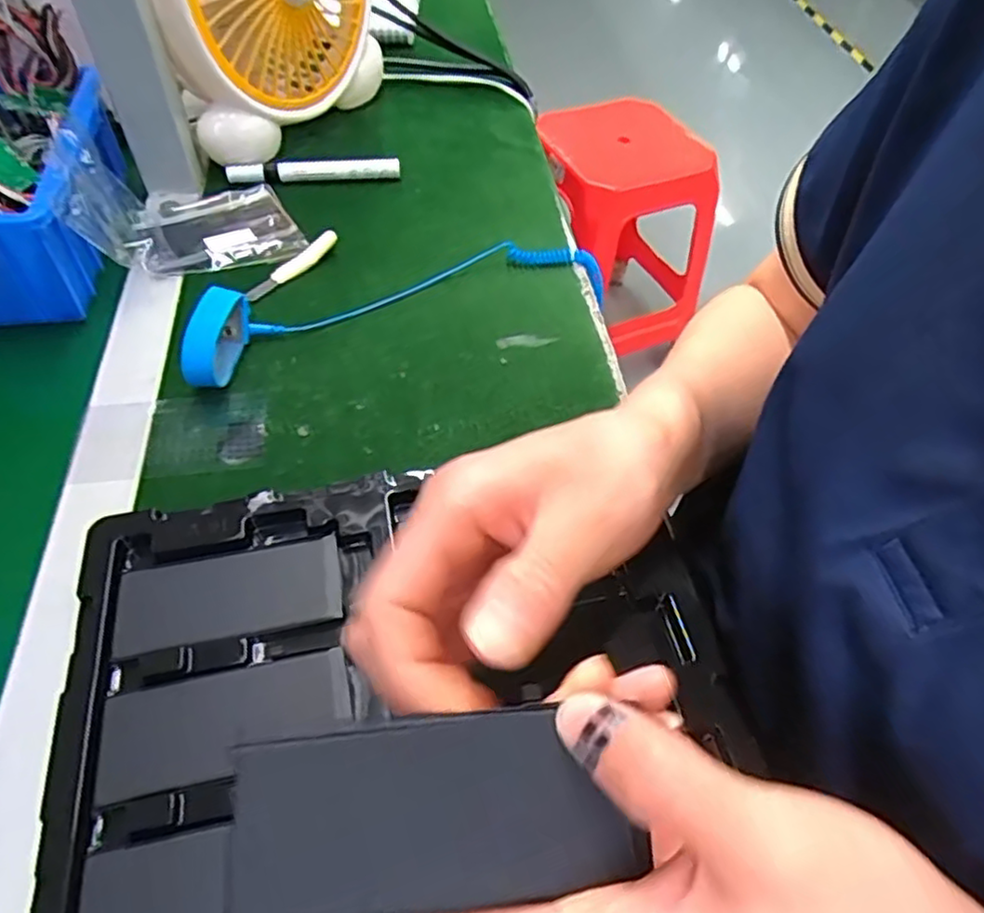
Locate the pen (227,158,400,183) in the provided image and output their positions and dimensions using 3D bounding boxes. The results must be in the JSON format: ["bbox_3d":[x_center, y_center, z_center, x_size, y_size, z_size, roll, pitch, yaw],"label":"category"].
[{"bbox_3d":[-0.150,-0.242,0.568,0.141,0.018,0.013,-8,54,-9],"label":"pen"}]

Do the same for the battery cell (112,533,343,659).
[{"bbox_3d":[-0.120,0.063,0.309,0.097,0.005,0.043,-10,54,-11],"label":"battery cell"}]

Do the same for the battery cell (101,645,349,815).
[{"bbox_3d":[-0.108,0.107,0.274,0.098,0.004,0.042,-10,54,-11],"label":"battery cell"}]

